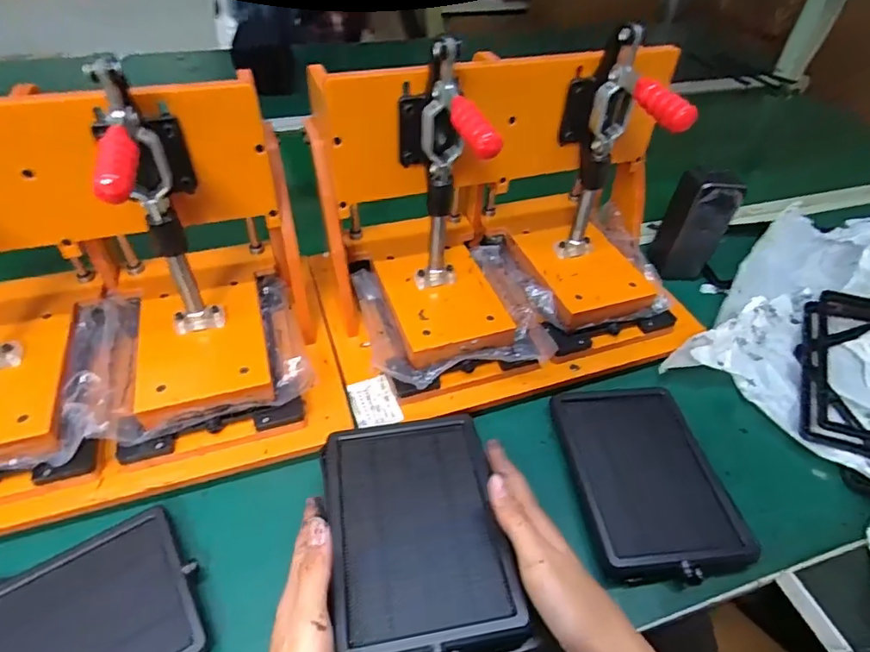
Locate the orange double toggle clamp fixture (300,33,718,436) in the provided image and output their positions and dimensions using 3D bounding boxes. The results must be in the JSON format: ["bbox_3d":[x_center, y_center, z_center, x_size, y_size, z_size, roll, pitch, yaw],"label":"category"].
[{"bbox_3d":[0.073,-0.105,0.480,0.350,0.239,0.227,-10,47,-14],"label":"orange double toggle clamp fixture"}]

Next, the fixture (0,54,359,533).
[{"bbox_3d":[-0.266,-0.028,0.394,0.368,0.247,0.244,-8,46,-12],"label":"fixture"}]

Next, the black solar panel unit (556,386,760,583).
[{"bbox_3d":[0.177,0.124,0.436,0.122,0.018,0.163,-2,45,-5],"label":"black solar panel unit"}]

